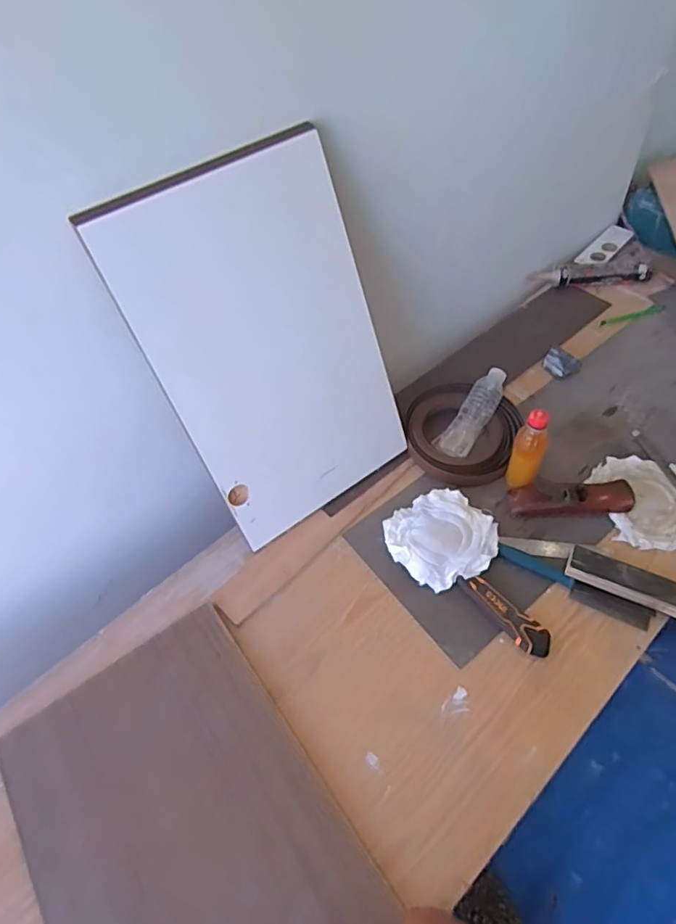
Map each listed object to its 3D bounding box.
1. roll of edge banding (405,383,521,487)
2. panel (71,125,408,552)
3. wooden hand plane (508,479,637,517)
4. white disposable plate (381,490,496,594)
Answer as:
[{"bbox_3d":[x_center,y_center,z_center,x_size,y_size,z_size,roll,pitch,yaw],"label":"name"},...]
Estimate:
[{"bbox_3d":[0.229,-0.055,1.041,0.199,0.049,0.193,-3,51,4],"label":"roll of edge banding"},{"bbox_3d":[-0.088,-0.150,0.834,0.331,0.536,0.017,-32,36,-16],"label":"panel"},{"bbox_3d":[0.394,0.063,0.941,0.194,0.034,0.050,-2,51,5],"label":"wooden hand plane"},{"bbox_3d":[0.170,0.125,0.911,0.166,0.033,0.161,-3,51,4],"label":"white disposable plate"}]

